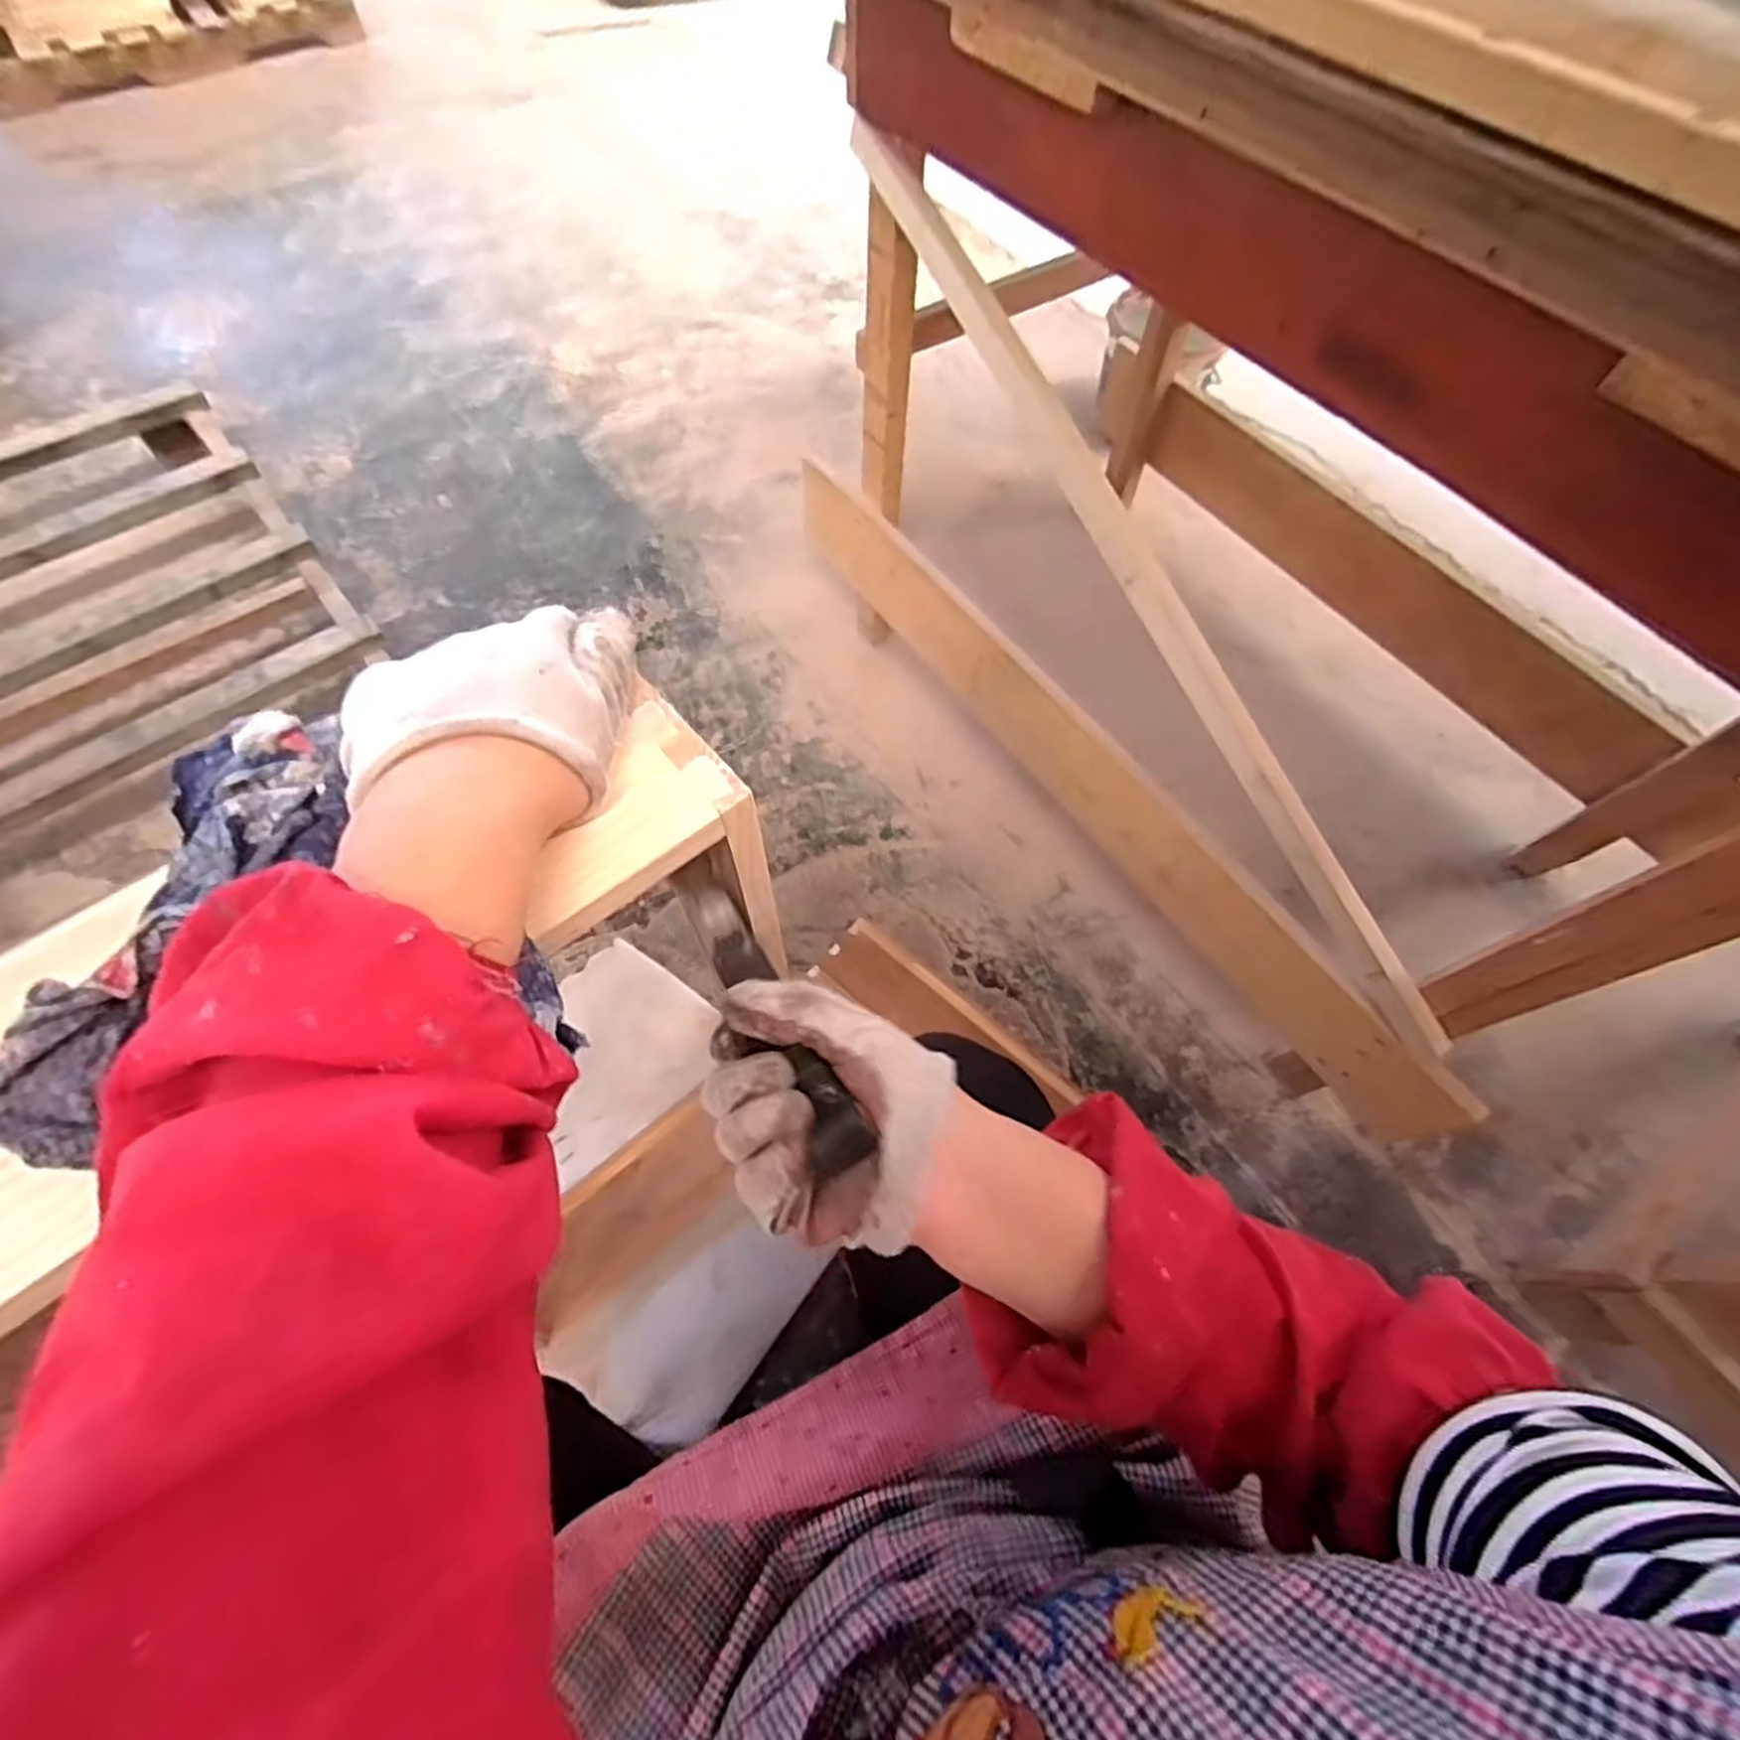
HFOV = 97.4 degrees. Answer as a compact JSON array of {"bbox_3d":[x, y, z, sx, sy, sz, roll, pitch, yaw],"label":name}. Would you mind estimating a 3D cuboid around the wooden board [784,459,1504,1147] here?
[{"bbox_3d":[0.236,-0.159,0.953,0.030,0.168,1.108,-30,67,-20],"label":"wooden board"}]

